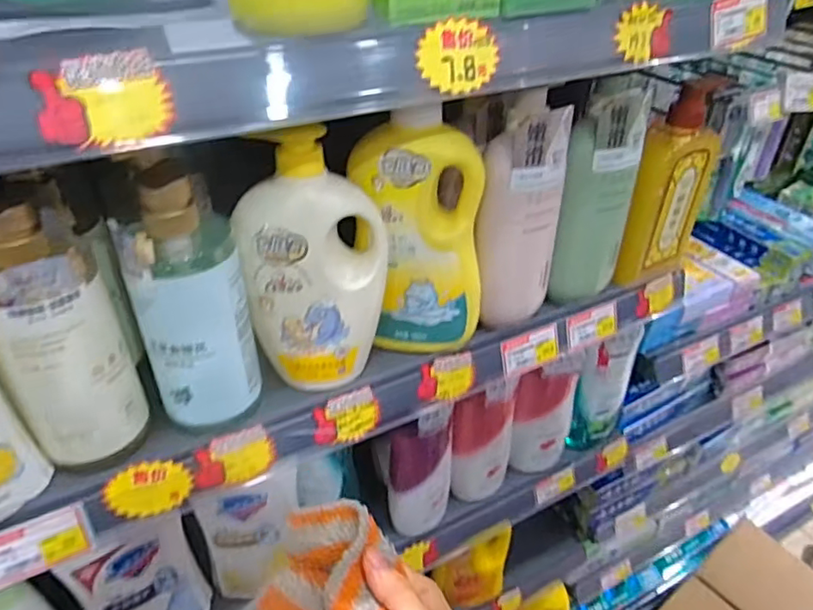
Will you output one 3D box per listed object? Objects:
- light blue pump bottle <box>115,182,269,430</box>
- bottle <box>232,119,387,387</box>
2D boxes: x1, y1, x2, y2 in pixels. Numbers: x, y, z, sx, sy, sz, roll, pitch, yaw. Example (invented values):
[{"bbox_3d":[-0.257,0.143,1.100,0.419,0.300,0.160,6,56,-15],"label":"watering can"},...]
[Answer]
[{"bbox_3d":[-0.168,-0.005,0.464,0.079,0.195,0.095,-12,40,-18],"label":"light blue pump bottle"},{"bbox_3d":[-0.074,-0.030,0.488,0.117,0.211,0.055,-7,38,-12],"label":"bottle"}]

